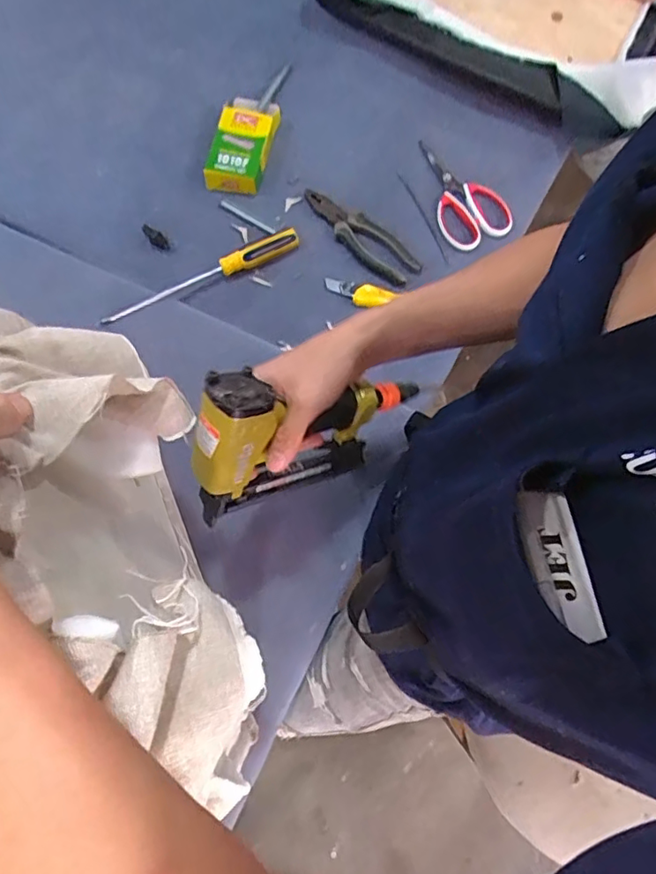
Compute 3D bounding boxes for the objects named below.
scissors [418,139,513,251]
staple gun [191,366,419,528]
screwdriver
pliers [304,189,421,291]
[{"bbox_3d":[0.204,-0.371,0.834,0.105,0.022,0.201,-12,77,-3],"label":"scissors"},{"bbox_3d":[-0.028,-0.003,0.504,0.058,0.246,0.128,44,120,26],"label":"staple gun"},{"bbox_3d":[-0.168,-0.220,0.765,0.288,0.030,0.033,-31,79,-8],"label":"screwdriver"},{"bbox_3d":[0.048,-0.297,0.808,0.068,0.015,0.200,-38,80,-9],"label":"pliers"}]

